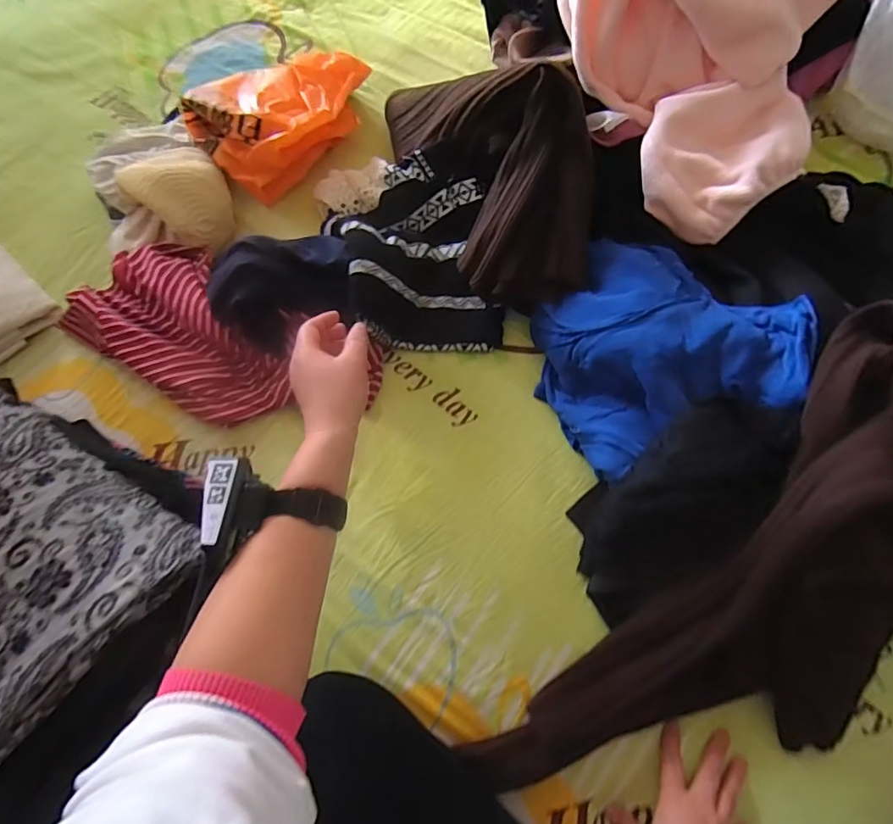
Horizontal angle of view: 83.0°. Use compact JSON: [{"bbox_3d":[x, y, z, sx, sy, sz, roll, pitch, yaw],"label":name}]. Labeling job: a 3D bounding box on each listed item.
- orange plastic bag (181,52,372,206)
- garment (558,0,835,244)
[{"bbox_3d":[-0.210,-0.386,0.678,0.242,0.094,0.137,-27,74,-6],"label":"orange plastic bag"},{"bbox_3d":[0.273,-0.405,0.551,0.322,0.177,0.346,-1,73,2],"label":"garment"}]

